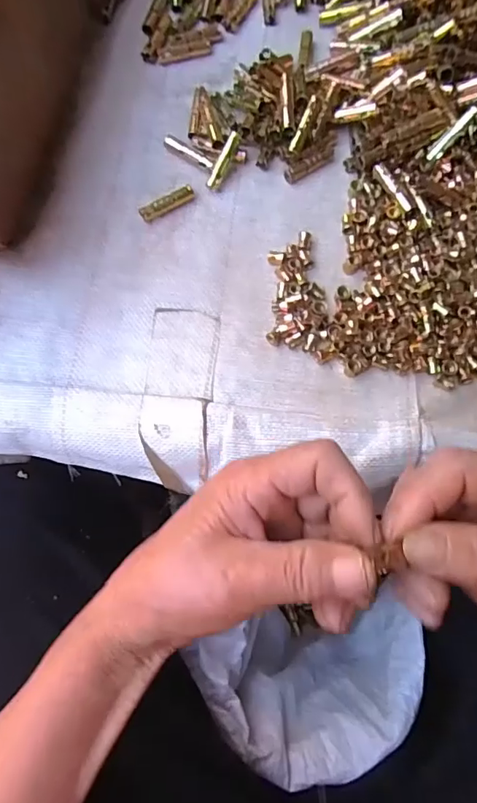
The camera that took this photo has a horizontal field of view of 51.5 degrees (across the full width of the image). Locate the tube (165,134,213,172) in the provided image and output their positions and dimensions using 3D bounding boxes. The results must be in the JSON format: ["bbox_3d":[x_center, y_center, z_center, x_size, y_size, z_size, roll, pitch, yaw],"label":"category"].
[{"bbox_3d":[-0.035,-0.174,0.348,0.040,0.007,0.009,38,82,4],"label":"tube"}]

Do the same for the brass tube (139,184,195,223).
[{"bbox_3d":[-0.049,-0.136,0.339,0.039,0.009,0.010,-27,83,-5],"label":"brass tube"}]

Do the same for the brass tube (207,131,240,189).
[{"bbox_3d":[-0.010,-0.166,0.341,0.008,0.006,0.039,28,98,6],"label":"brass tube"}]

